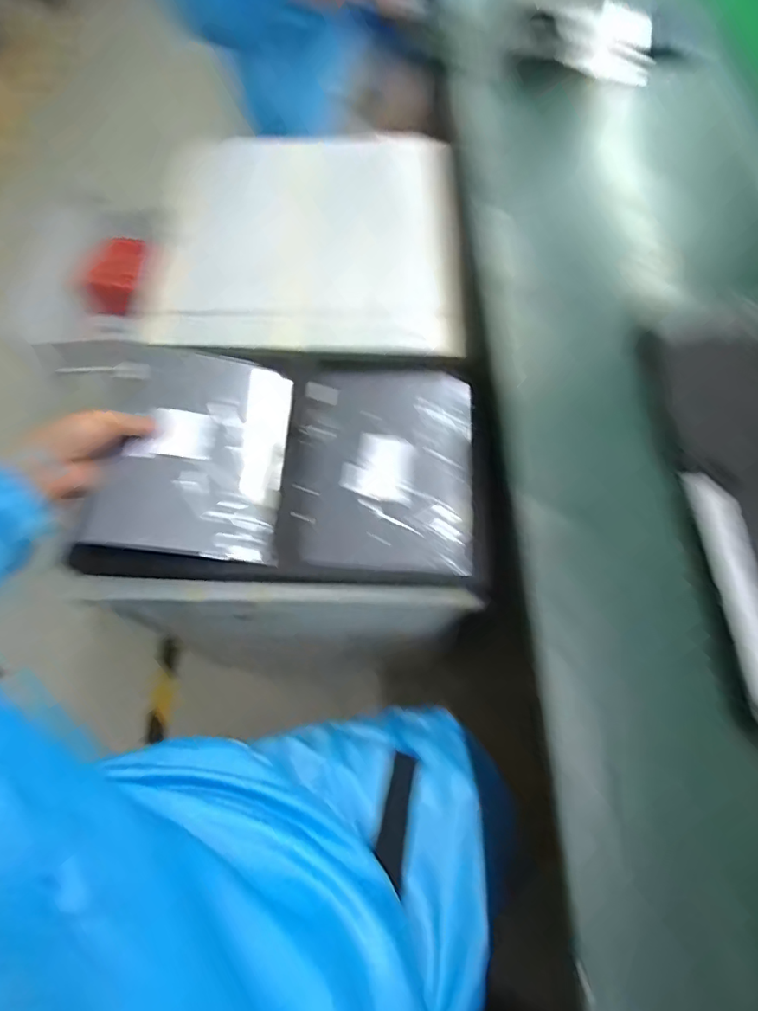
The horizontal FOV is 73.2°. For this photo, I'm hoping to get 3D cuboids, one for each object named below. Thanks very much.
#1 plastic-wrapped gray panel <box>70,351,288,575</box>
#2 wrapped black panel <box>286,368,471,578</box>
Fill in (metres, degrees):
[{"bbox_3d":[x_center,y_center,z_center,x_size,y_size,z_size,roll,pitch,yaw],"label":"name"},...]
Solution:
[{"bbox_3d":[-0.195,-0.056,0.547,0.182,0.028,0.242,7,64,-12],"label":"plastic-wrapped gray panel"},{"bbox_3d":[0.002,-0.051,0.576,0.198,0.023,0.261,2,66,2],"label":"wrapped black panel"}]

